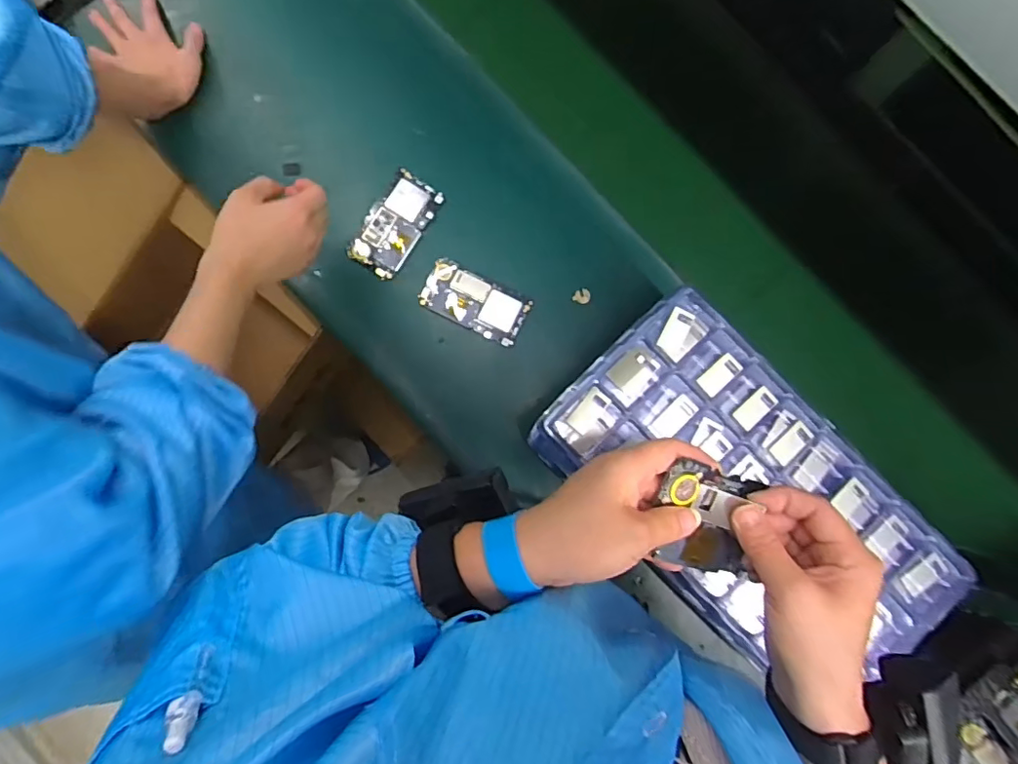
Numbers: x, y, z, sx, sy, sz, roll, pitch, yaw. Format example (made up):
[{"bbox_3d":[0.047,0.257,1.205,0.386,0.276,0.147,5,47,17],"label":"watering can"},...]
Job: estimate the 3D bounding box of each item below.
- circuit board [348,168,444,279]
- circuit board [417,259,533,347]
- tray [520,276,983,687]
[{"bbox_3d":[-0.139,-0.194,0.668,0.068,0.004,0.125,33,84,0],"label":"circuit board"},{"bbox_3d":[-0.042,-0.098,0.668,0.126,0.012,0.063,27,84,0],"label":"circuit board"},{"bbox_3d":[0.235,0.115,0.525,0.396,0.030,0.219,44,84,1],"label":"tray"}]

